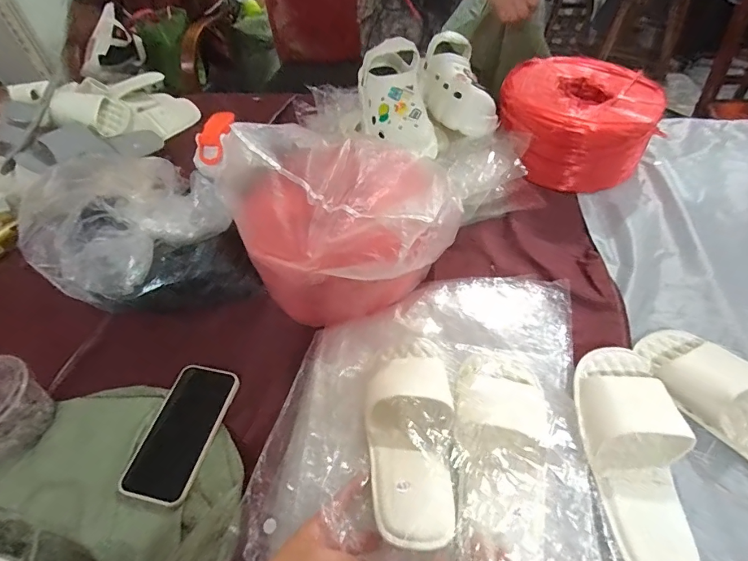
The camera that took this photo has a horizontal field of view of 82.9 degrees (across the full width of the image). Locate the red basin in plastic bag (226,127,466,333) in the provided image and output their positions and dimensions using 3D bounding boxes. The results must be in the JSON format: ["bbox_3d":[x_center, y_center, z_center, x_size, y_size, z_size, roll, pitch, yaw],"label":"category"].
[{"bbox_3d":[-0.037,-0.084,0.581,0.263,0.182,0.249,-3,48,4],"label":"red basin in plastic bag"}]

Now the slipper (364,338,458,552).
[{"bbox_3d":[0.037,0.145,0.446,0.087,0.064,0.228,-2,47,5],"label":"slipper"}]

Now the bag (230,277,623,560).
[{"bbox_3d":[0.074,0.150,0.437,0.358,0.083,0.446,8,50,13],"label":"bag"}]

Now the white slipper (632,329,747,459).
[{"bbox_3d":[0.411,0.133,0.465,0.091,0.043,0.230,-27,51,-17],"label":"white slipper"}]

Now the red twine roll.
[{"bbox_3d":[0.373,-0.298,0.801,0.254,0.133,0.258,-3,48,4],"label":"red twine roll"}]

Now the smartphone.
[{"bbox_3d":[-0.234,0.181,0.518,0.082,0.016,0.161,7,50,13],"label":"smartphone"}]

